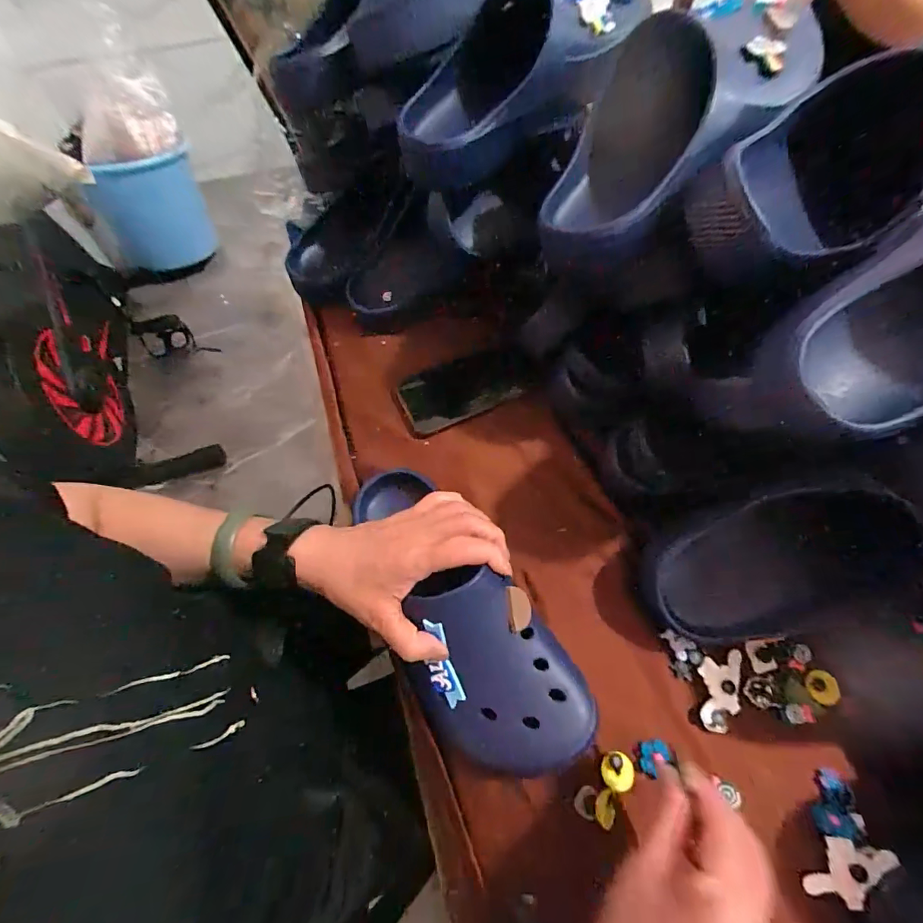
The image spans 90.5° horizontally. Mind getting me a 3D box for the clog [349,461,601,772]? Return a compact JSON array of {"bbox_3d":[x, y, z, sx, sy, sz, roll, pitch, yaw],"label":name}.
[{"bbox_3d":[-0.009,0.108,0.345,0.103,0.072,0.255,-29,67,-13],"label":"clog"}]

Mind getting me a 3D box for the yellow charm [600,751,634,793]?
[{"bbox_3d":[0.116,0.231,0.341,0.025,0.009,0.022,-41,70,-18],"label":"yellow charm"}]

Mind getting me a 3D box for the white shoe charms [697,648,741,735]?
[{"bbox_3d":[0.207,0.182,0.369,0.033,0.010,0.064,16,65,9],"label":"white shoe charms"}]

